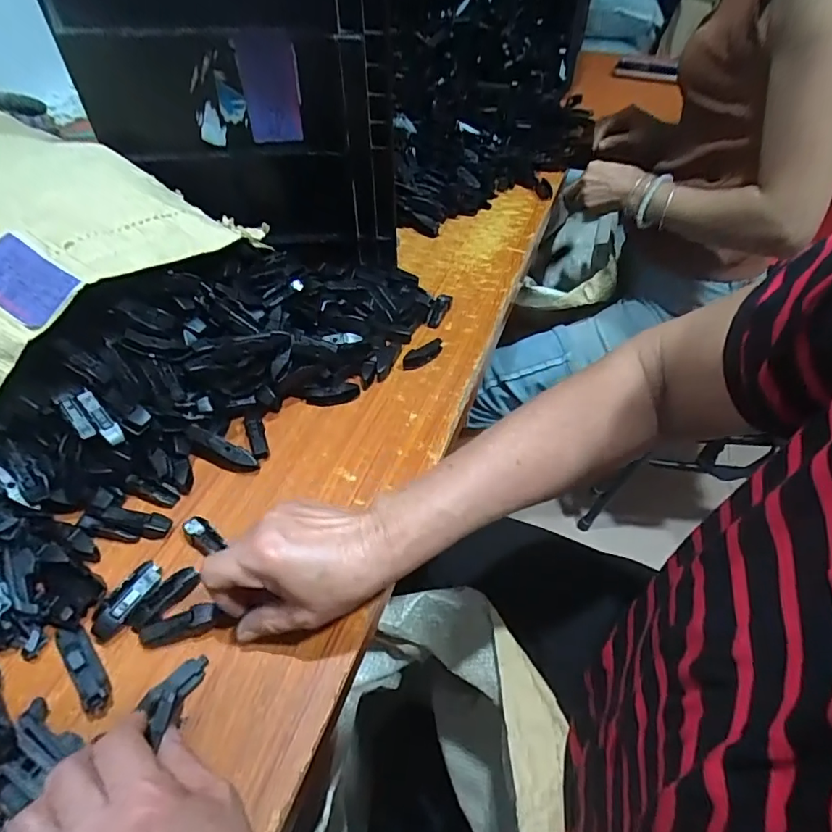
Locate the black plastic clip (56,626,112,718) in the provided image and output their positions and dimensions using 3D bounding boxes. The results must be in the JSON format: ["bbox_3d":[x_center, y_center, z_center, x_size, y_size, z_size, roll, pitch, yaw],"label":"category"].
[{"bbox_3d":[-0.225,0.169,0.359,0.017,0.014,0.069,-31,54,-24],"label":"black plastic clip"}]

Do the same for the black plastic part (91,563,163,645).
[{"bbox_3d":[-0.211,0.134,0.390,0.023,0.017,0.060,24,53,21],"label":"black plastic part"}]

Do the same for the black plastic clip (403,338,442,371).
[{"bbox_3d":[0.010,-0.067,0.565,0.015,0.019,0.053,36,58,29],"label":"black plastic clip"}]

